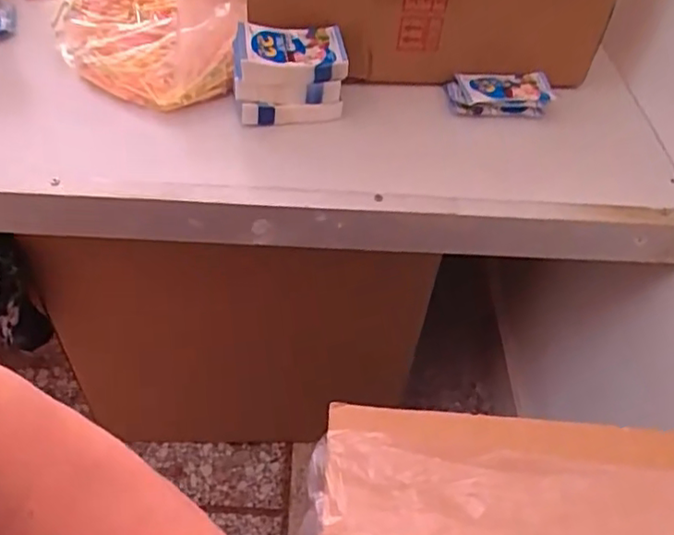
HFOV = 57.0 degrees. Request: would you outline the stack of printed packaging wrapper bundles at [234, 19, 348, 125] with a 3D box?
[{"bbox_3d":[-0.048,-0.187,0.628,0.108,0.081,0.074,-3,47,-7],"label":"stack of printed packaging wrapper bundles"}]

